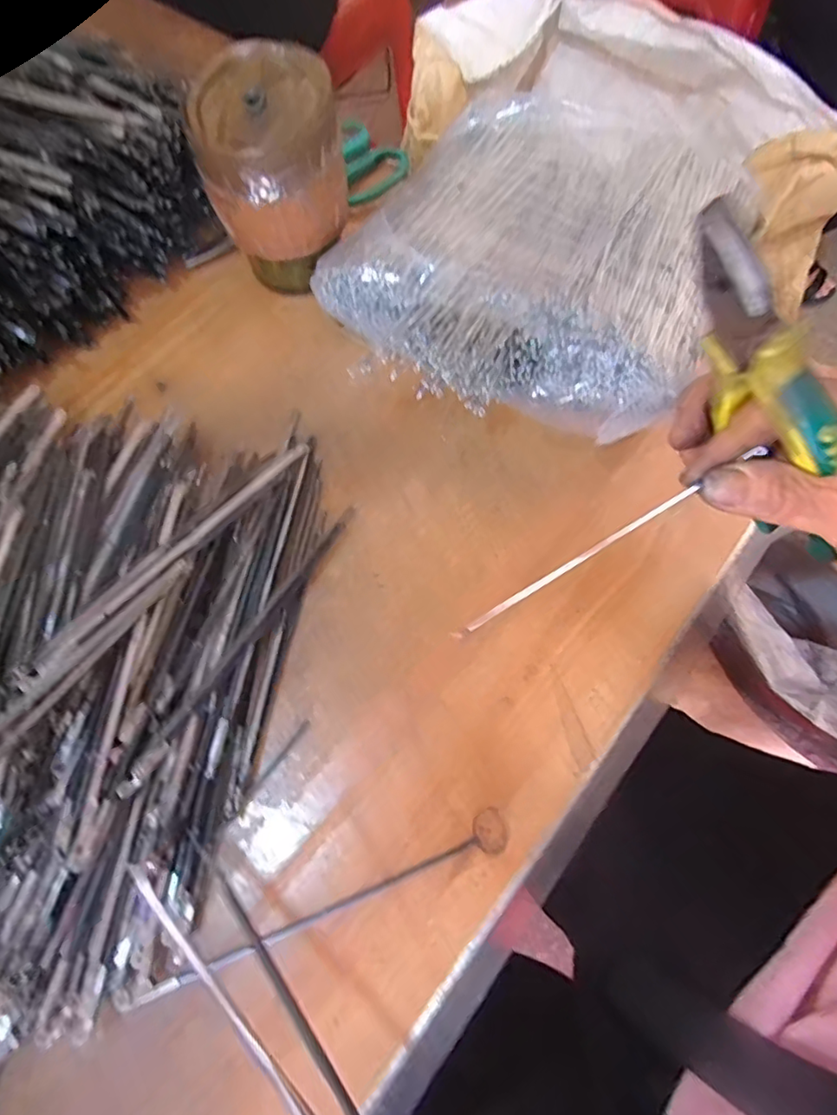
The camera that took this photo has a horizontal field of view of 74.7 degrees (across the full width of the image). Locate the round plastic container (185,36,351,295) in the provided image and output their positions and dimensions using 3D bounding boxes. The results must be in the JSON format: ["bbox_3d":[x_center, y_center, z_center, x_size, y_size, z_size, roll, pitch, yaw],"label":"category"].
[{"bbox_3d":[-0.086,-0.232,0.346,0.081,0.118,0.076,0,69,1],"label":"round plastic container"}]

